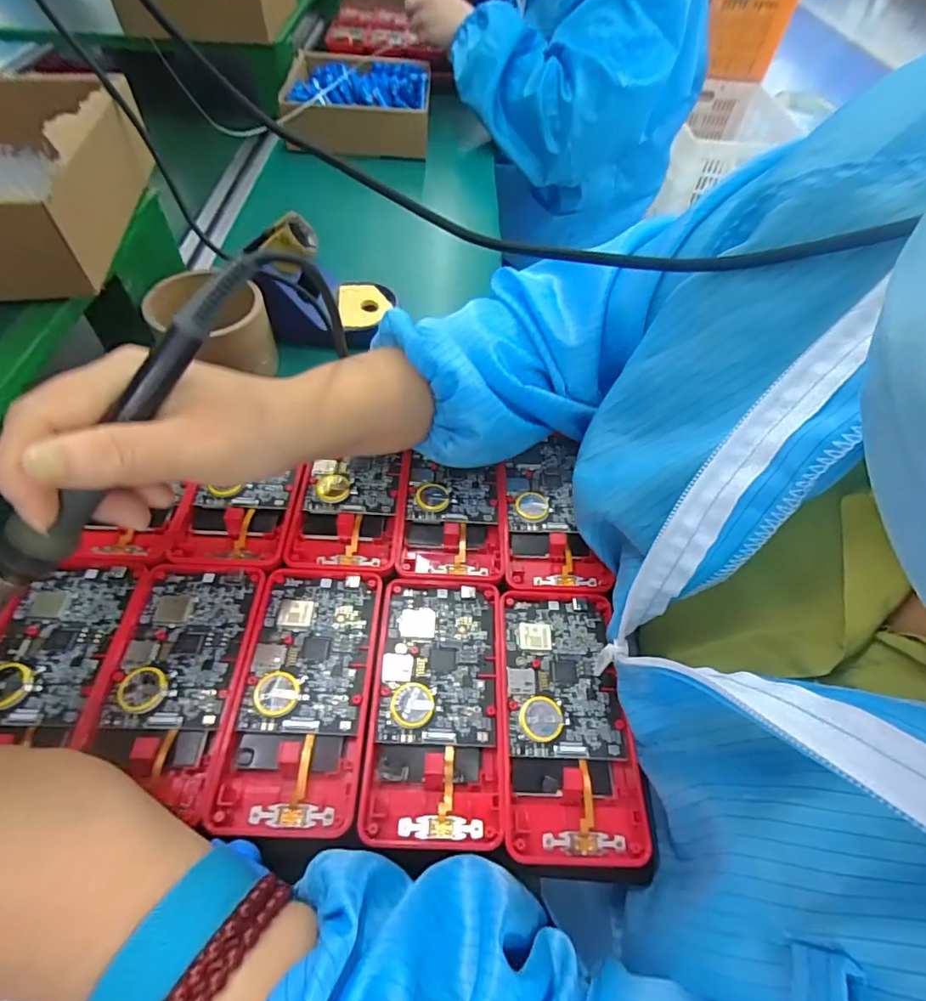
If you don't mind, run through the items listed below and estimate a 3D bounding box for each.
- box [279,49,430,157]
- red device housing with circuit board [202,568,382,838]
[{"bbox_3d":[-0.148,-0.584,0.749,0.190,0.064,0.225,1,55,-4],"label":"box"},{"bbox_3d":[-0.077,0.088,0.246,0.062,0.008,0.121,3,54,-3],"label":"red device housing with circuit board"}]

